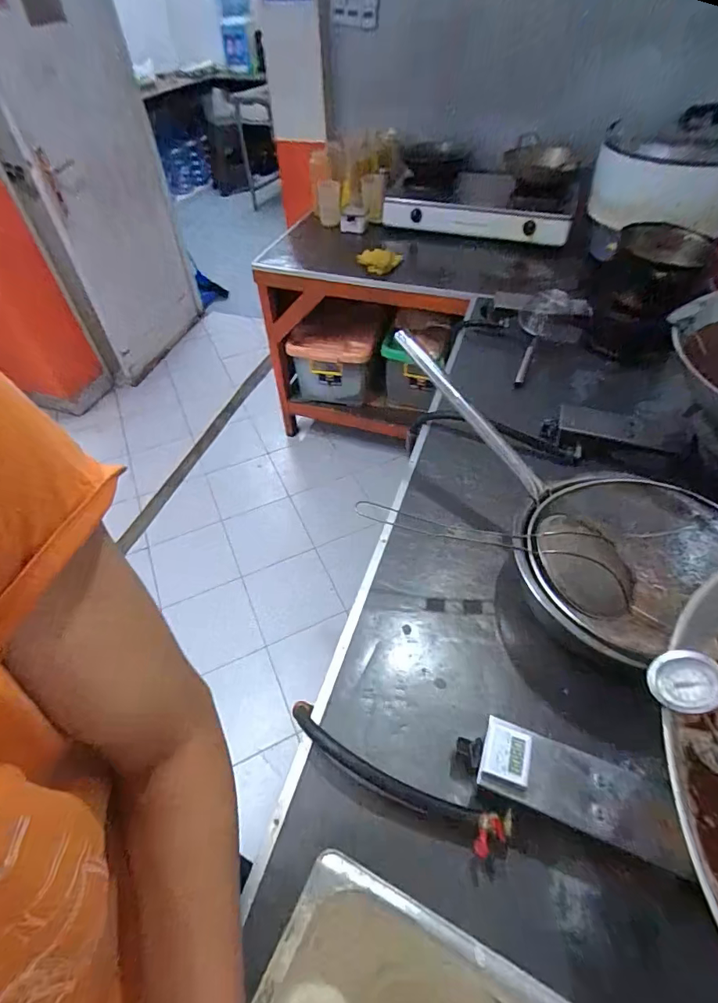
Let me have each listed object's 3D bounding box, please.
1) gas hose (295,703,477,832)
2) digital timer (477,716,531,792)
[{"bbox_3d":[0.022,0.349,0.585,0.262,0.048,0.040,24,55,20],"label":"gas hose"},{"bbox_3d":[0.178,0.304,0.542,0.051,0.020,0.072,15,52,14],"label":"digital timer"}]

